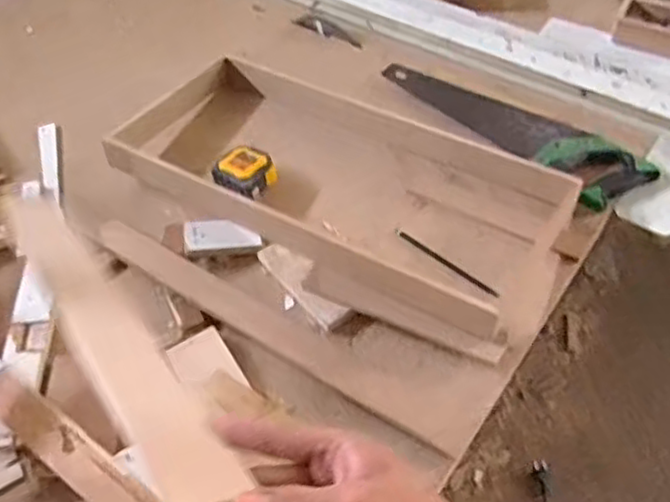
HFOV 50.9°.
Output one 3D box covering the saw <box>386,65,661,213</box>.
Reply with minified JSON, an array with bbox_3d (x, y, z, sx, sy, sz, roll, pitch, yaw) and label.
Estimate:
[{"bbox_3d":[0.267,-0.204,1.071,0.115,0.034,0.429,-37,59,-23],"label":"saw"}]

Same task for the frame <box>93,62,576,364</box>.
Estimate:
[{"bbox_3d":[0.004,-0.116,0.991,0.623,0.070,0.350,27,58,22],"label":"frame"}]

